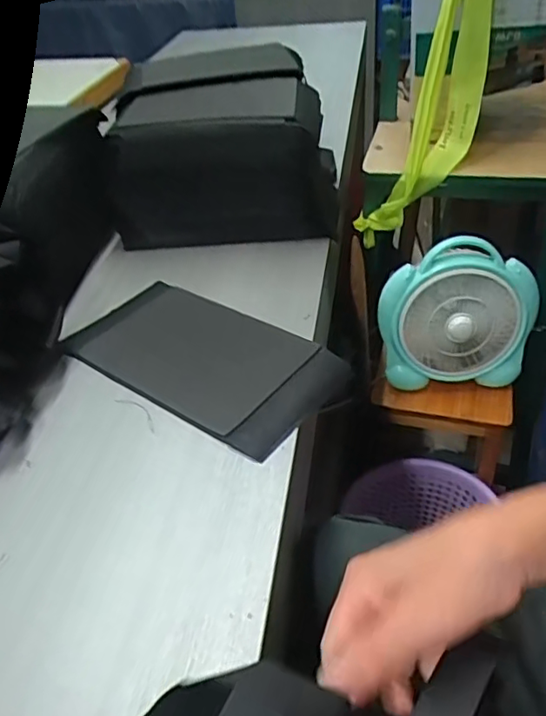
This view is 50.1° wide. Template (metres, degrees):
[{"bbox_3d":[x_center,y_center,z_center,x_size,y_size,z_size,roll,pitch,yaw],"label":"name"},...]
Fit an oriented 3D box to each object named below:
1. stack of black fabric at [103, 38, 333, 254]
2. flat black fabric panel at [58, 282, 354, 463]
[{"bbox_3d":[-0.068,-0.287,0.818,0.295,0.188,0.230,-4,40,3],"label":"stack of black fabric"},{"bbox_3d":[-0.074,-0.003,0.622,0.297,0.011,0.156,23,49,31],"label":"flat black fabric panel"}]

